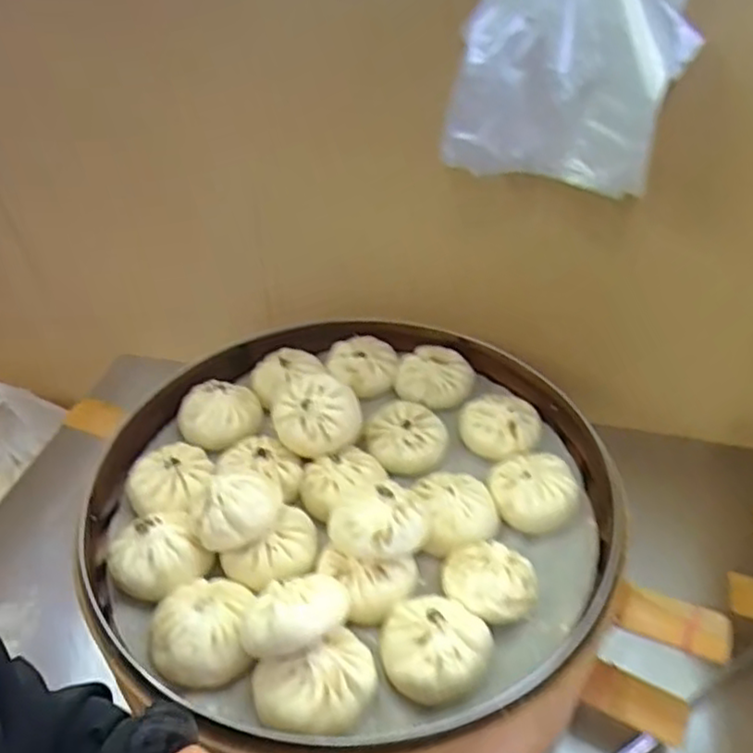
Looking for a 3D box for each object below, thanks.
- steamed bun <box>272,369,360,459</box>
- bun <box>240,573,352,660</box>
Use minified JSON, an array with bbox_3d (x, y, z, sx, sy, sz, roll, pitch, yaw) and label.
[{"bbox_3d":[-0.059,0.036,0.684,0.087,0.050,0.075,-7,41,-6],"label":"steamed bun"},{"bbox_3d":[-0.064,0.184,0.527,0.084,0.049,0.061,-12,42,-12],"label":"bun"}]

